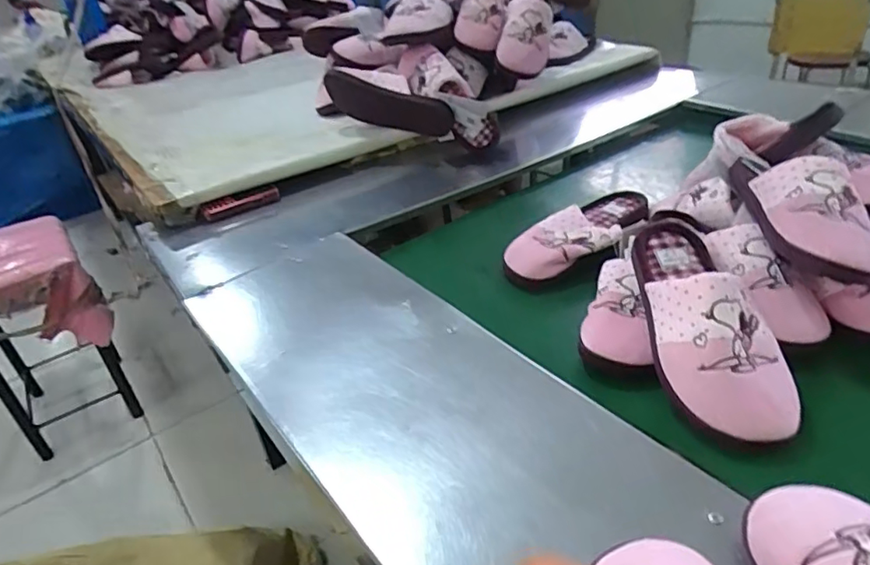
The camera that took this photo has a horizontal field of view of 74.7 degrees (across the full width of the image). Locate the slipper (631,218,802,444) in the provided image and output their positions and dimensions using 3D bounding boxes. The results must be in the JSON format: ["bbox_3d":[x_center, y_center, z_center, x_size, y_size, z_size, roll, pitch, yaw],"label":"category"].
[{"bbox_3d":[0.255,0.018,0.546,0.104,0.085,0.260,-6,47,2],"label":"slipper"}]

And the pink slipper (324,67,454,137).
[{"bbox_3d":[-0.100,-0.342,1.109,0.266,0.116,0.075,19,36,5],"label":"pink slipper"}]

